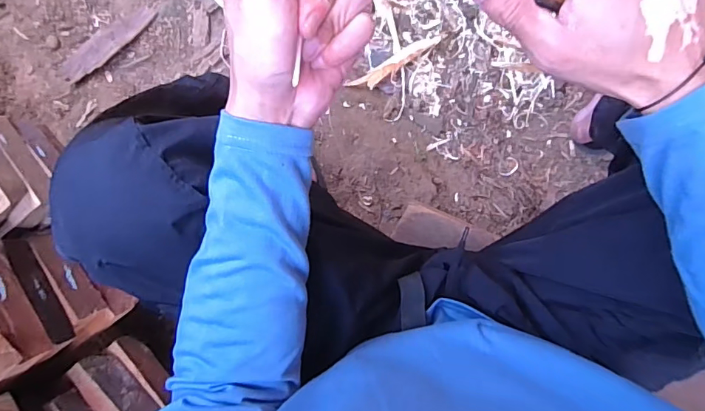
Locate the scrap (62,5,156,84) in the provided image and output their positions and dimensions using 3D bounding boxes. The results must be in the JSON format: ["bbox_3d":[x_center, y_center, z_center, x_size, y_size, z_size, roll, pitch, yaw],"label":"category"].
[{"bbox_3d":[-0.426,-0.285,0.835,0.188,0.013,0.048,-39,92,-3],"label":"scrap"}]

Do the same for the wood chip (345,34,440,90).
[{"bbox_3d":[0.071,-0.242,0.812,0.178,0.012,0.027,-32,93,-7],"label":"wood chip"}]

